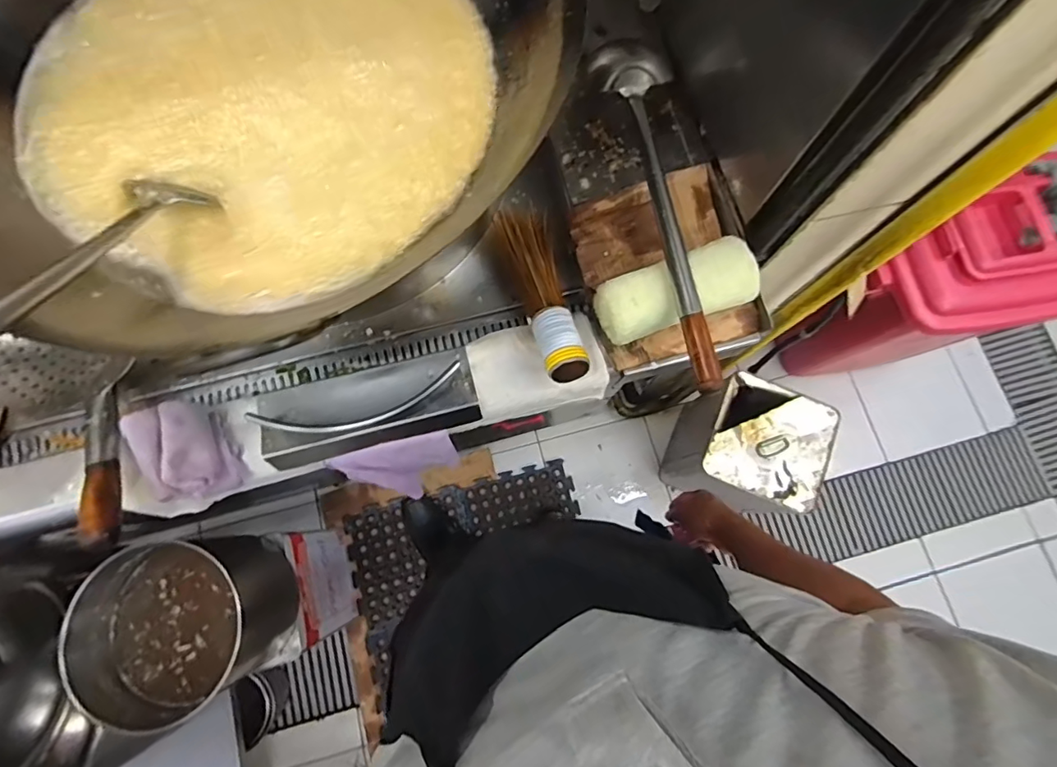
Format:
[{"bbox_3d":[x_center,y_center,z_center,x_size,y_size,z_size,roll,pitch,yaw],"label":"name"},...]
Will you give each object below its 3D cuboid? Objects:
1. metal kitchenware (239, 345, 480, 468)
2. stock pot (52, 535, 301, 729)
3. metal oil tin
[{"bbox_3d":[-0.190,0.025,0.626,0.249,0.038,0.093,-14,77,-4],"label":"metal kitchenware"},{"bbox_3d":[-0.563,0.392,0.879,0.259,0.223,0.259,0,77,0],"label":"stock pot"},{"bbox_3d":[0.495,0.157,1.241,0.230,0.375,0.227,22,78,5],"label":"metal oil tin"}]

